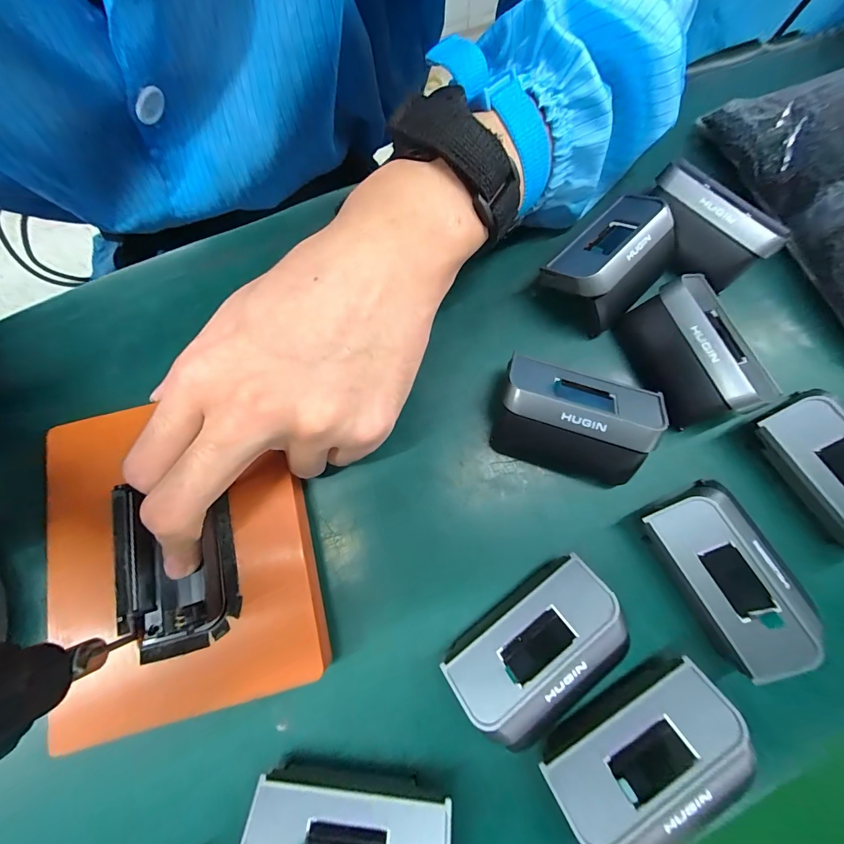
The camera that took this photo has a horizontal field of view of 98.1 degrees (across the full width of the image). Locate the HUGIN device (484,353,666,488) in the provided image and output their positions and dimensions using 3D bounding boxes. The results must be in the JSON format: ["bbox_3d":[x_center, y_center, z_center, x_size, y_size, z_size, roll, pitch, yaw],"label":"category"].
[{"bbox_3d":[0.074,-0.002,0.181,0.072,0.031,0.047,18,77,4],"label":"HUGIN device"}]

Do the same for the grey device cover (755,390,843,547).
[{"bbox_3d":[0.192,0.022,0.169,0.032,0.023,0.073,-28,78,-6],"label":"grey device cover"}]

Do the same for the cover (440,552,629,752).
[{"bbox_3d":[0.048,0.094,0.155,0.073,0.029,0.040,-36,79,-8],"label":"cover"}]

